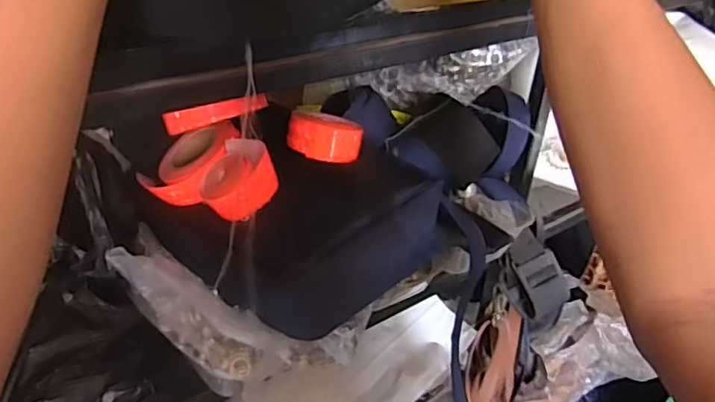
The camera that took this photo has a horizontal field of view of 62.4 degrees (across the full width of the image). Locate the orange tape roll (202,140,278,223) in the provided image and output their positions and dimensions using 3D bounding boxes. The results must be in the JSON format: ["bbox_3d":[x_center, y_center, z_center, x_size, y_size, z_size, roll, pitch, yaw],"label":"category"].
[{"bbox_3d":[-0.083,-0.014,0.430,0.056,0.026,0.056,-10,52,13],"label":"orange tape roll"}]

